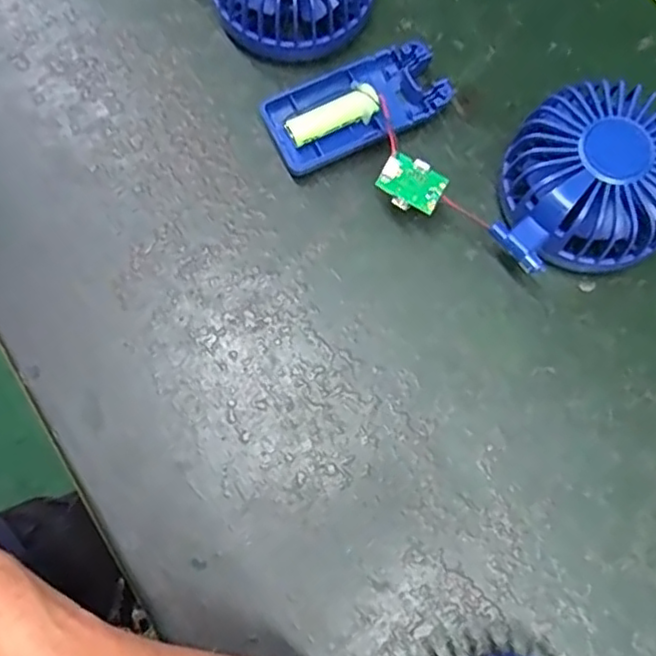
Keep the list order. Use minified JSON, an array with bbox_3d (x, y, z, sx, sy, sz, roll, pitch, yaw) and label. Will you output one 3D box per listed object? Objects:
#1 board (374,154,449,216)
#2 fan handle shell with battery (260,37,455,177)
[{"bbox_3d":[0.040,-0.069,0.318,0.030,0.005,0.024,29,94,-3],"label":"board"},{"bbox_3d":[0.016,-0.115,0.349,0.093,0.016,0.045,-24,76,-6],"label":"fan handle shell with battery"}]

